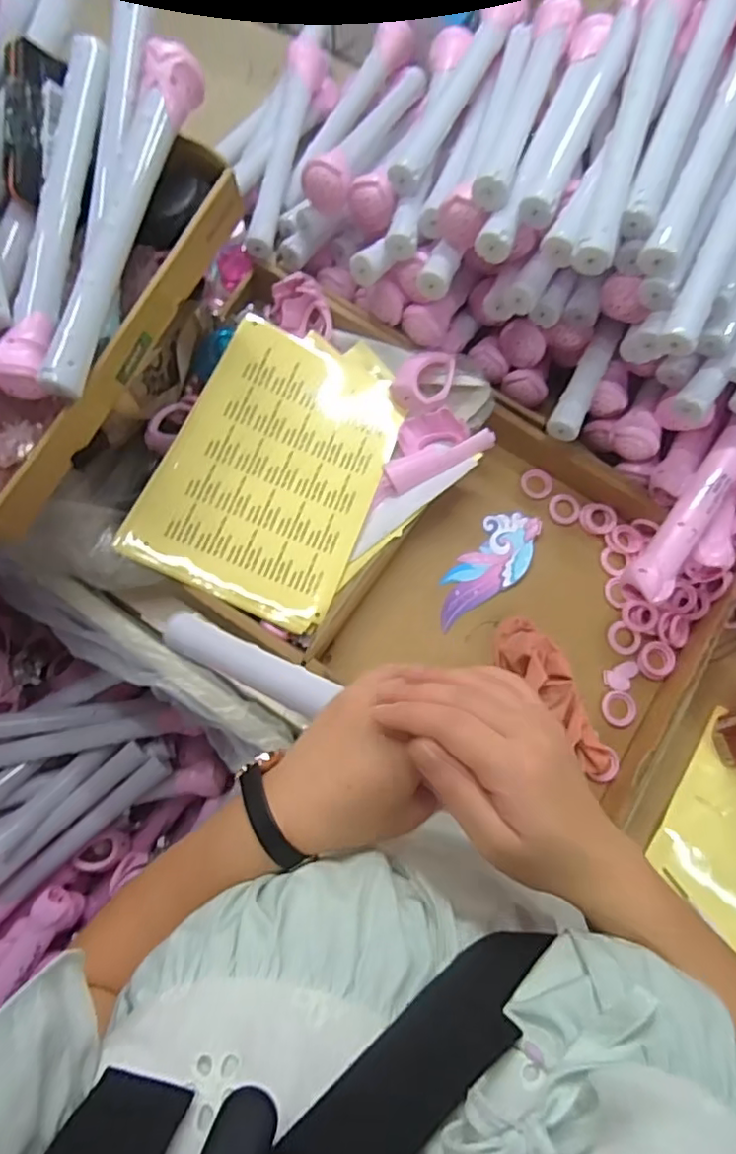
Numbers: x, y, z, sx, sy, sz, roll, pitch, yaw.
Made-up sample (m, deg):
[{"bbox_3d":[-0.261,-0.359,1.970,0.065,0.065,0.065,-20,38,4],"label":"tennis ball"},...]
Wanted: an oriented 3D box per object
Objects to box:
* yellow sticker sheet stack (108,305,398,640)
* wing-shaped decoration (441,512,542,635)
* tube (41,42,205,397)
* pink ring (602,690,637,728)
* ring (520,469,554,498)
[{"bbox_3d":[-0.098,-0.125,0.656,0.223,0.034,0.318,22,76,4],"label":"yellow sticker sheet stack"},{"bbox_3d":[0.139,-0.008,0.693,0.070,0.011,0.163,35,77,7],"label":"wing-shaped decoration"},{"bbox_3d":[-0.207,-0.296,0.491,0.044,0.064,0.307,17,76,3],"label":"tube"},{"bbox_3d":[0.275,0.144,0.656,0.037,0.005,0.038,0,76,-1],"label":"pink ring"},{"bbox_3d":[0.205,-0.114,0.727,0.035,0.010,0.039,-43,81,-11],"label":"ring"}]

